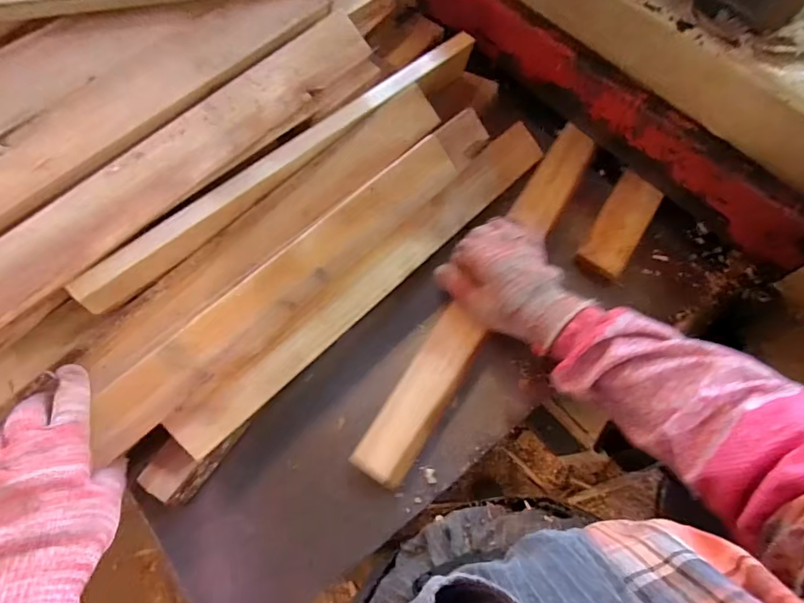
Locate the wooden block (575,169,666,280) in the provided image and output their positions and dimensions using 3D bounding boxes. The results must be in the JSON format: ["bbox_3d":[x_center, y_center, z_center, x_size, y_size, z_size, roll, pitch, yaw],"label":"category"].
[{"bbox_3d":[0.239,-0.085,0.509,0.047,0.013,0.128,30,72,13],"label":"wooden block"}]

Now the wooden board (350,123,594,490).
[{"bbox_3d":[0.090,-0.018,0.480,0.048,0.018,0.433,30,74,13],"label":"wooden board"}]

